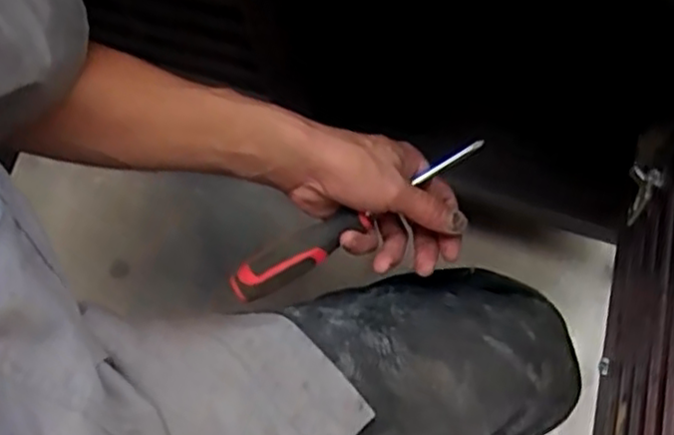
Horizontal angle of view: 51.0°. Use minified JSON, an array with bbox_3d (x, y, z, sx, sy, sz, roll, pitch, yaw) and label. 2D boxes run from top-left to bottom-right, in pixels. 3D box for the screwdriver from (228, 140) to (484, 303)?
[{"bbox_3d":[0.008,0.001,0.509,0.208,0.030,0.026,-32,58,10],"label":"screwdriver"}]

